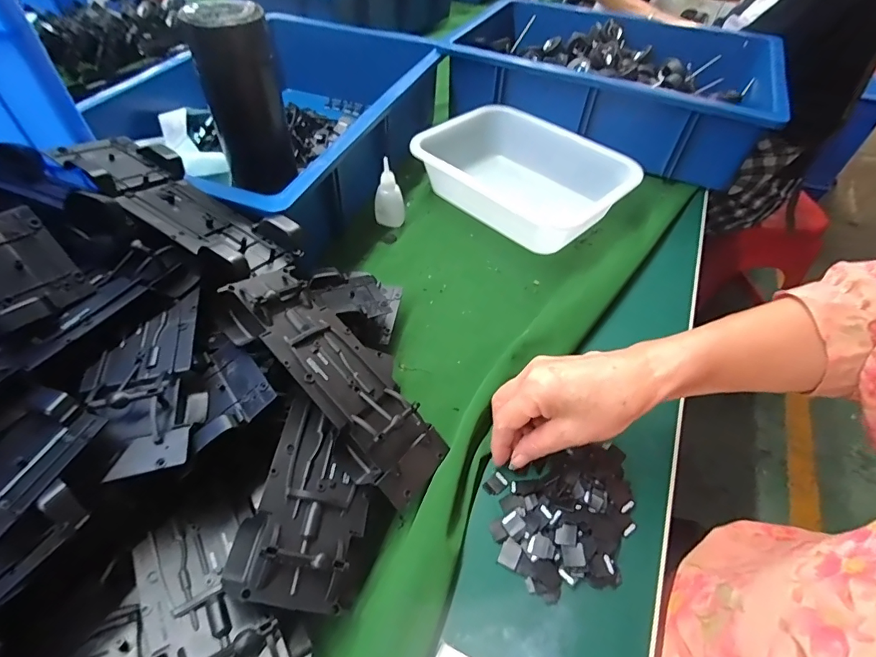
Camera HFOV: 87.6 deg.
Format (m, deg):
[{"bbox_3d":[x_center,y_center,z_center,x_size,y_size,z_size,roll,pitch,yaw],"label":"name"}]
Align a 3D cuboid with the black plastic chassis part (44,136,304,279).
[{"bbox_3d":[-0.209,-0.103,0.371,0.189,0.028,0.080,33,42,3],"label":"black plastic chassis part"}]

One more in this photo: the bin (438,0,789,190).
[{"bbox_3d":[0.262,-0.405,0.719,0.453,0.127,0.334,19,50,14],"label":"bin"}]

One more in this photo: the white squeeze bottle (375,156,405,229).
[{"bbox_3d":[-0.058,-0.159,0.536,0.030,0.076,0.026,33,55,24],"label":"white squeeze bottle"}]

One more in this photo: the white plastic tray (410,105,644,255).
[{"bbox_3d":[0.106,-0.194,0.585,0.257,0.069,0.173,33,55,24],"label":"white plastic tray"}]

